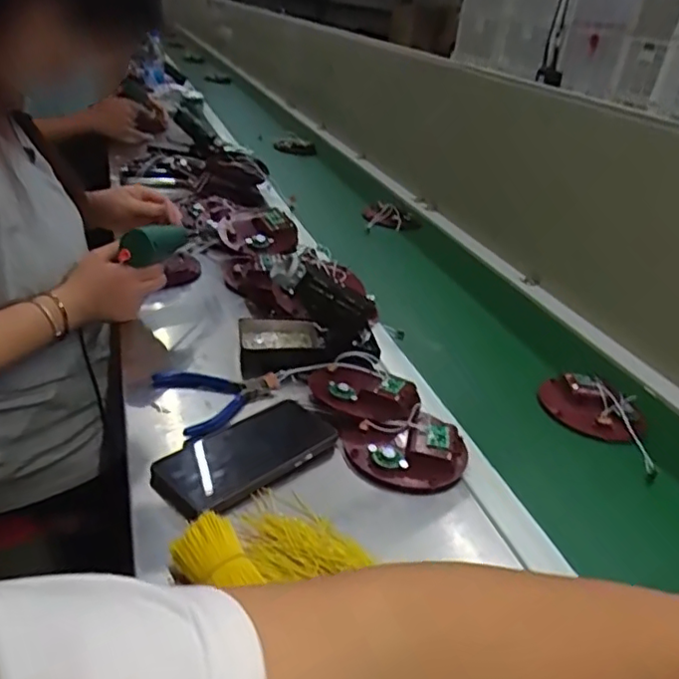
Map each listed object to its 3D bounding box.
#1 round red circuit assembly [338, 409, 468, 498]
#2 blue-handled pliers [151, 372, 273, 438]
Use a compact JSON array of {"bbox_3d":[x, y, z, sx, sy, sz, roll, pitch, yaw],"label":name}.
[{"bbox_3d":[0.067,0.109,0.586,0.114,0.030,0.093,-1,30,-16],"label":"round red circuit assembly"},{"bbox_3d":[-0.126,0.060,0.642,0.107,0.018,0.109,-11,34,-31],"label":"blue-handled pliers"}]

